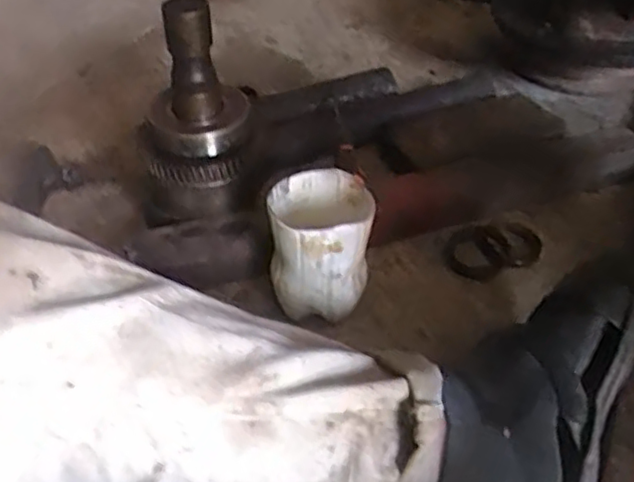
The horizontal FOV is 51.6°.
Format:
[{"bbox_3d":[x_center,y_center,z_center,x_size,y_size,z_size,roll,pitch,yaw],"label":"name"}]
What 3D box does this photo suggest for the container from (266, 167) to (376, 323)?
[{"bbox_3d":[0.001,0.013,0.630,0.091,0.136,0.094,-2,43,-4],"label":"container"}]

